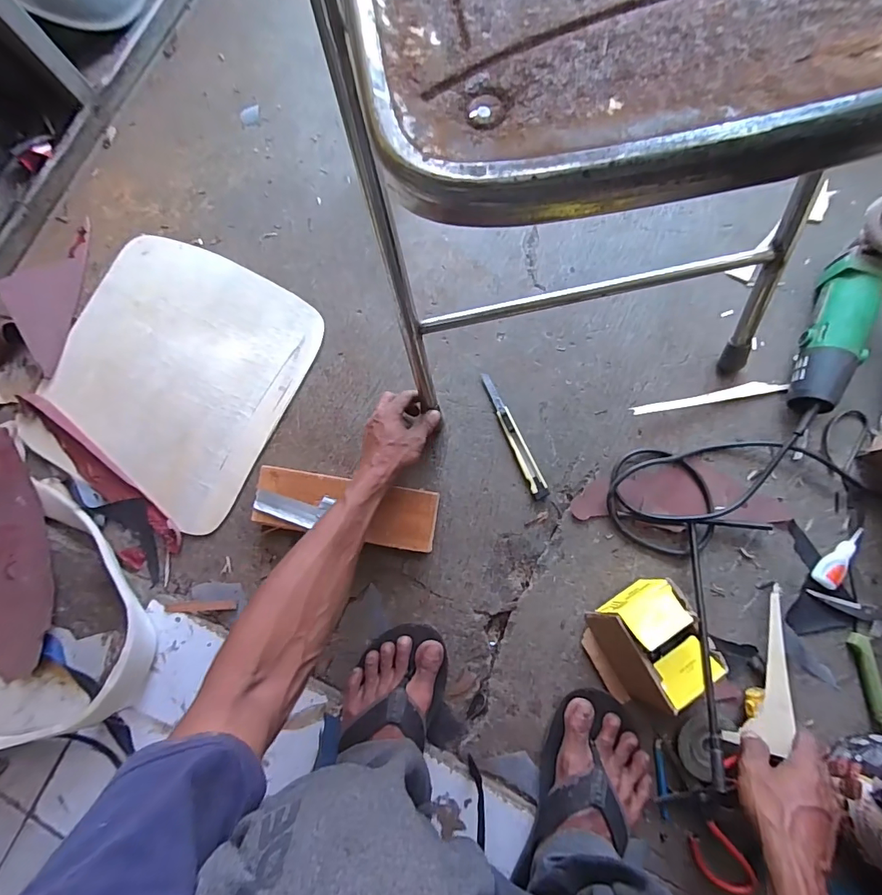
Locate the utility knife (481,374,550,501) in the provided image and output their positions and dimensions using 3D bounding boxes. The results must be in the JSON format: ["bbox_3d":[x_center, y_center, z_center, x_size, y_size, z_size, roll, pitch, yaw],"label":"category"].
[{"bbox_3d":[0.099,-0.017,0.600,0.020,0.009,0.182,-24,80,0],"label":"utility knife"}]

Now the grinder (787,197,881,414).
[{"bbox_3d":[0.503,-0.170,0.553,0.078,0.090,0.270,27,84,8],"label":"grinder"}]

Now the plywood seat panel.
[{"bbox_3d":[-0.391,-0.116,0.657,0.364,0.011,0.354,27,84,8],"label":"plywood seat panel"}]

